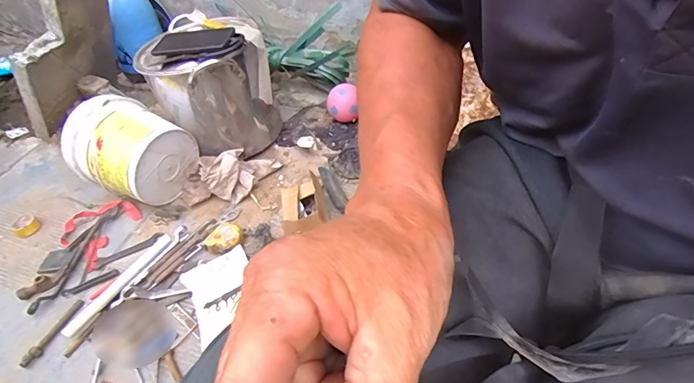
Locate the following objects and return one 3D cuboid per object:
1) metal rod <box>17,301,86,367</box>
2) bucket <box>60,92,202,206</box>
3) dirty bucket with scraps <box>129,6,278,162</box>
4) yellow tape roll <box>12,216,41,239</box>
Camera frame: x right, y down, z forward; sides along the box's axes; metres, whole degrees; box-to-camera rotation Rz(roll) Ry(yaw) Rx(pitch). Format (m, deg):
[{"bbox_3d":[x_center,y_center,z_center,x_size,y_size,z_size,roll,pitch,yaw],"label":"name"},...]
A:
[{"bbox_3d":[-0.517,0.245,0.733,0.023,0.012,0.129,11,48,18],"label":"metal rod"},{"bbox_3d":[-0.457,-0.083,0.911,0.171,0.209,0.176,12,49,19],"label":"bucket"},{"bbox_3d":[-0.317,-0.247,0.994,0.252,0.303,0.260,-4,46,4],"label":"dirty bucket with scraps"},{"bbox_3d":[-0.713,0.077,0.923,0.058,0.021,0.050,18,51,23],"label":"yellow tape roll"}]

